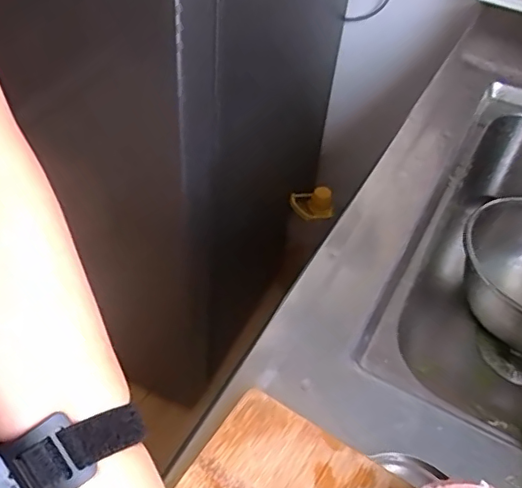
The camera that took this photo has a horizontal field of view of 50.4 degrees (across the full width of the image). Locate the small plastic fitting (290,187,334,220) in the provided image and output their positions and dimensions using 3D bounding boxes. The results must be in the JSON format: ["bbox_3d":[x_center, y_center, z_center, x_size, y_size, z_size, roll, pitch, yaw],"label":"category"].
[{"bbox_3d":[0.122,-0.103,1.333,0.110,0.083,0.041,20,47,13],"label":"small plastic fitting"}]

